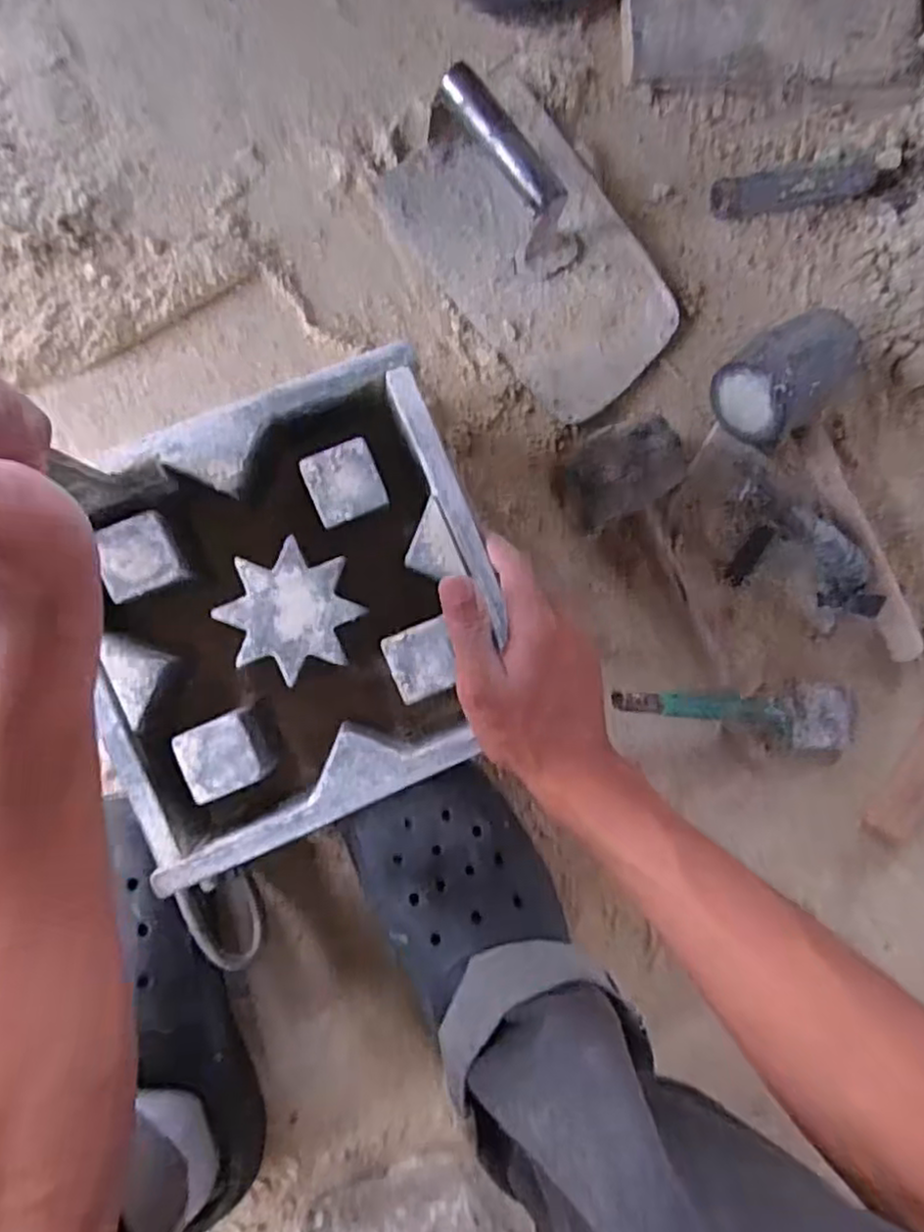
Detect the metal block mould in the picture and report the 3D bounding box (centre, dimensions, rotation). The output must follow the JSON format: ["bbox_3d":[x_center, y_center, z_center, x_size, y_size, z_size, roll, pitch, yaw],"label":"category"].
[{"bbox_3d":[-0.098,-0.004,0.424,0.222,0.090,0.223,-24,96,-6],"label":"metal block mould"}]

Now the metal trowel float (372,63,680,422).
[{"bbox_3d":[0.062,-0.267,0.506,0.144,0.068,0.223,-44,97,-4],"label":"metal trowel float"}]

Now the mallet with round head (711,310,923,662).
[{"bbox_3d":[0.302,-0.100,0.566,0.120,0.062,0.291,-39,113,-4],"label":"mallet with round head"}]

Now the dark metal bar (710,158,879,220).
[{"bbox_3d":[0.259,-0.331,0.553,0.129,0.023,0.033,-13,95,-7],"label":"dark metal bar"}]

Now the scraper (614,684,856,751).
[{"bbox_3d":[0.214,0.072,0.558,0.247,0.034,0.053,8,92,-27],"label":"scraper"}]

